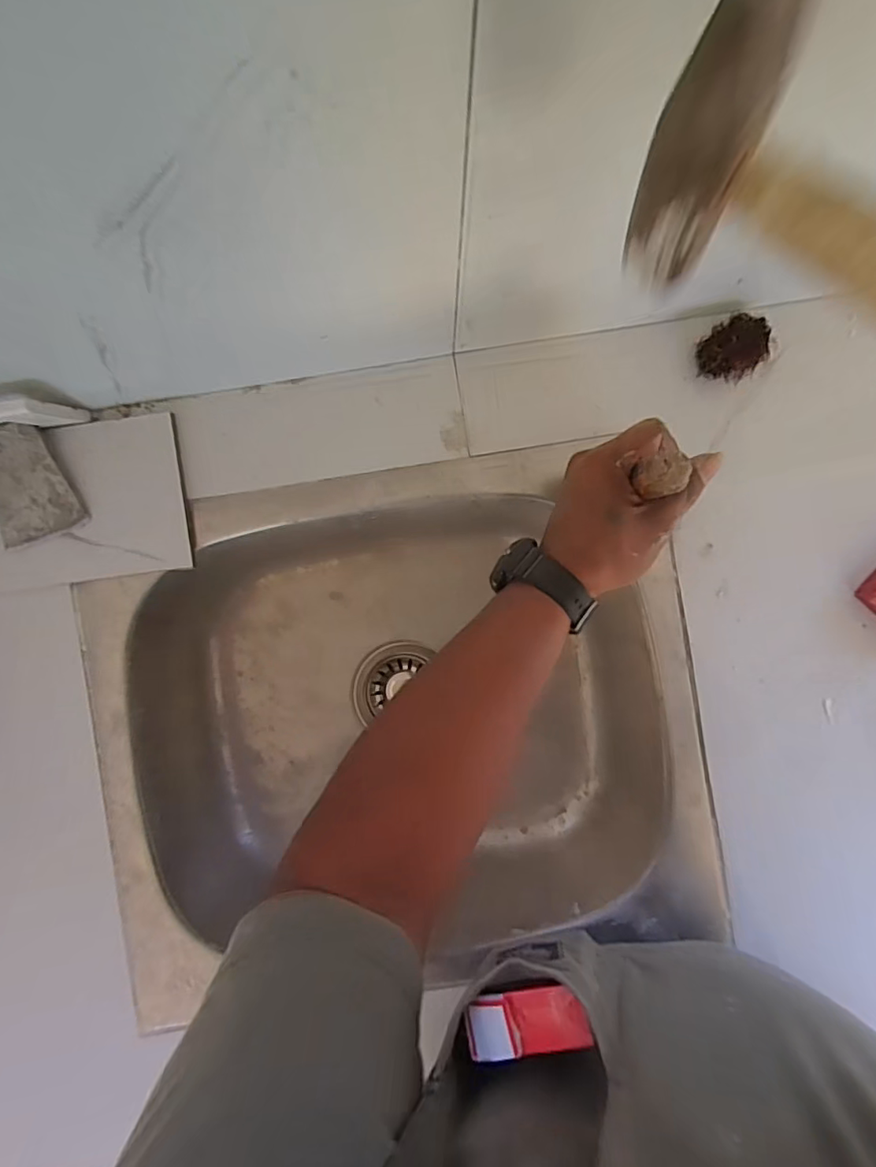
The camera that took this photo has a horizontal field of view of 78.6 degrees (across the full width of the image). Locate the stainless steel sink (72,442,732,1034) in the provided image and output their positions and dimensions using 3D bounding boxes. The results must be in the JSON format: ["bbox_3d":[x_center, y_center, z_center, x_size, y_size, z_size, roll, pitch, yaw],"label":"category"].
[{"bbox_3d":[-0.032,0.110,0.491,0.460,0.151,0.390,-9,89,0],"label":"stainless steel sink"}]

